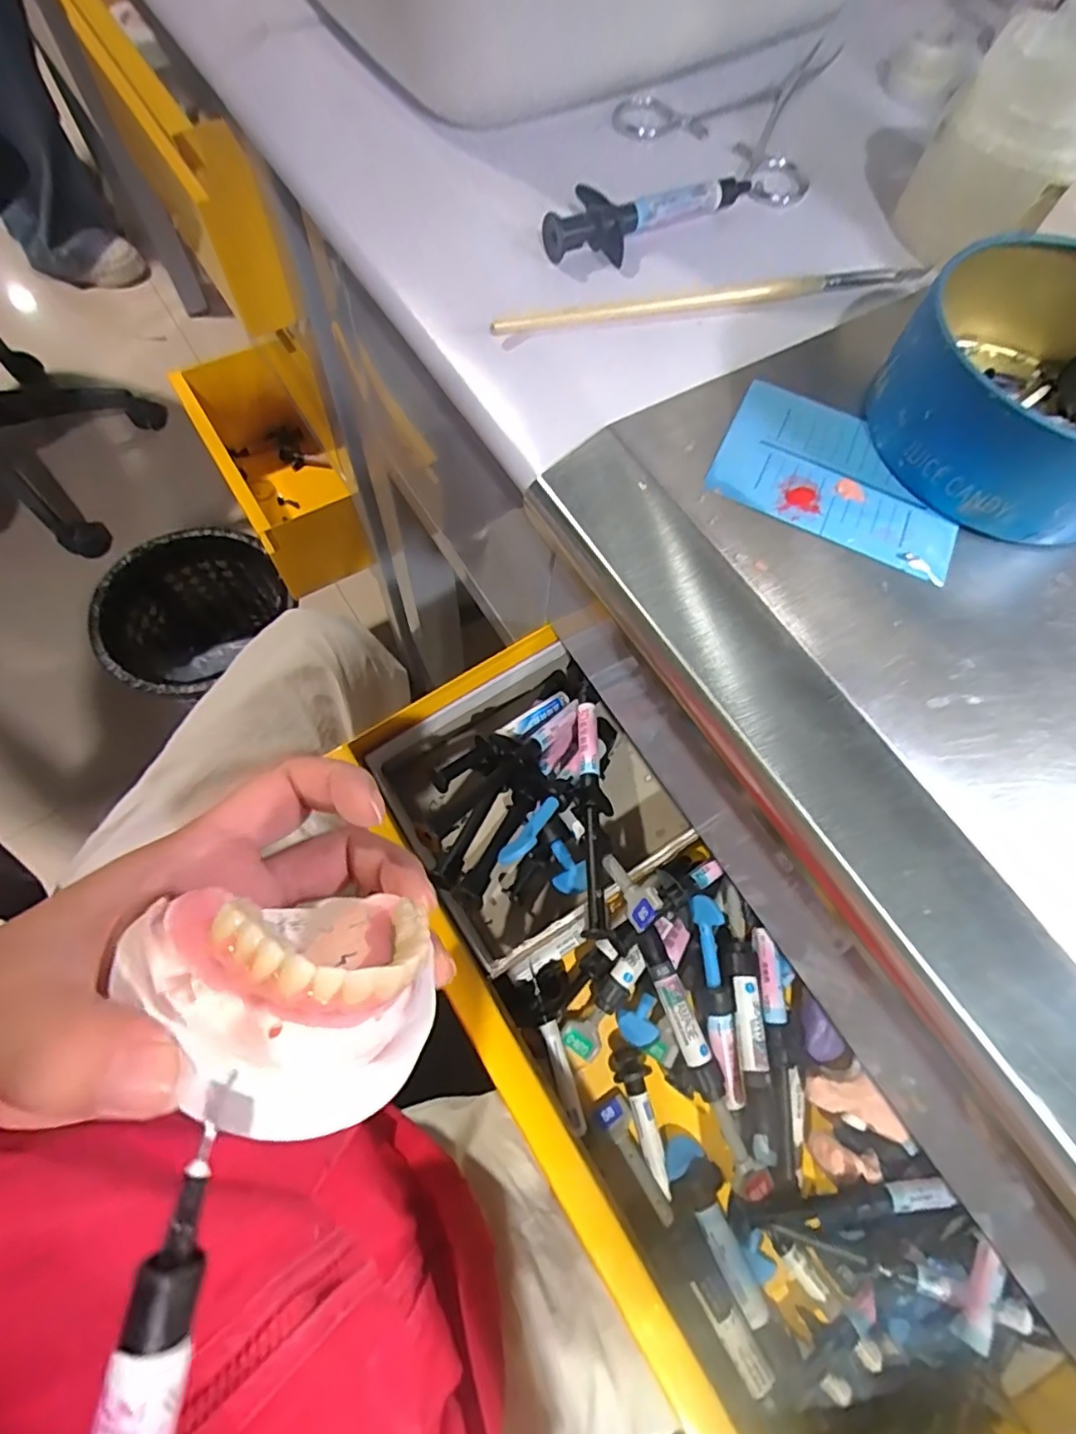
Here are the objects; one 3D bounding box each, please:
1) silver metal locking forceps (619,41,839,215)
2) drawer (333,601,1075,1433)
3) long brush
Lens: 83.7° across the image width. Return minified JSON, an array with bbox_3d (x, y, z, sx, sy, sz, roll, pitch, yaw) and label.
[{"bbox_3d":[0.116,-0.290,0.287,0.134,0.010,0.092,-40,75,-18],"label":"silver metal locking forceps"},{"bbox_3d":[0.065,0.154,0.279,0.187,0.067,0.409,-28,72,-14],"label":"drawer"},{"bbox_3d":[0.069,-0.162,0.233,0.174,0.012,0.006,-12,69,-9],"label":"long brush"}]

